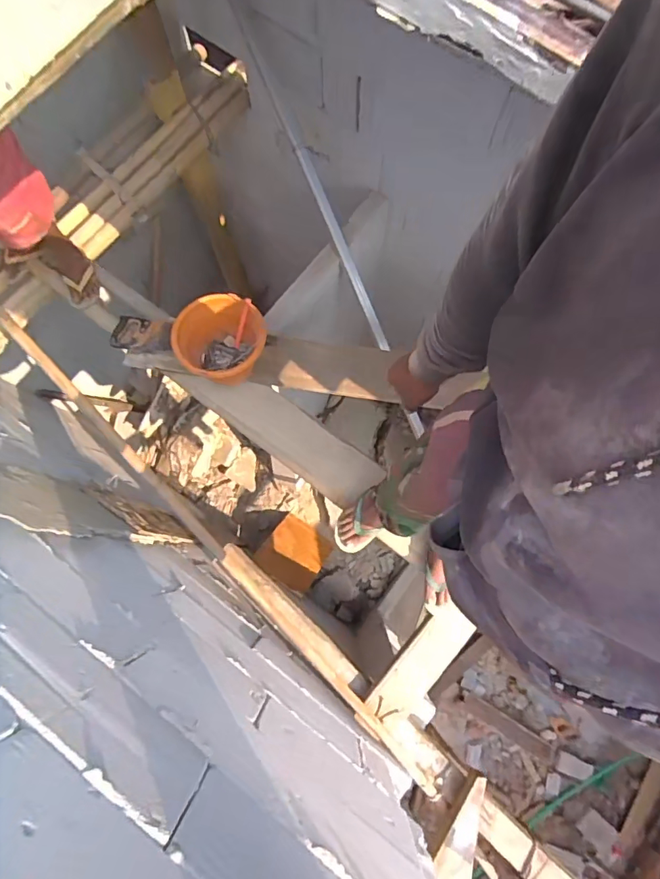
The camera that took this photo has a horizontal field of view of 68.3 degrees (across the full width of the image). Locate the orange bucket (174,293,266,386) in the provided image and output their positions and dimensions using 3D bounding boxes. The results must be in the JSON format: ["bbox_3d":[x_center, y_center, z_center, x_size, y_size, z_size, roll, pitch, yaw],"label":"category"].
[{"bbox_3d":[-0.325,-0.272,1.398,0.259,0.187,0.252,0,78,1],"label":"orange bucket"}]

